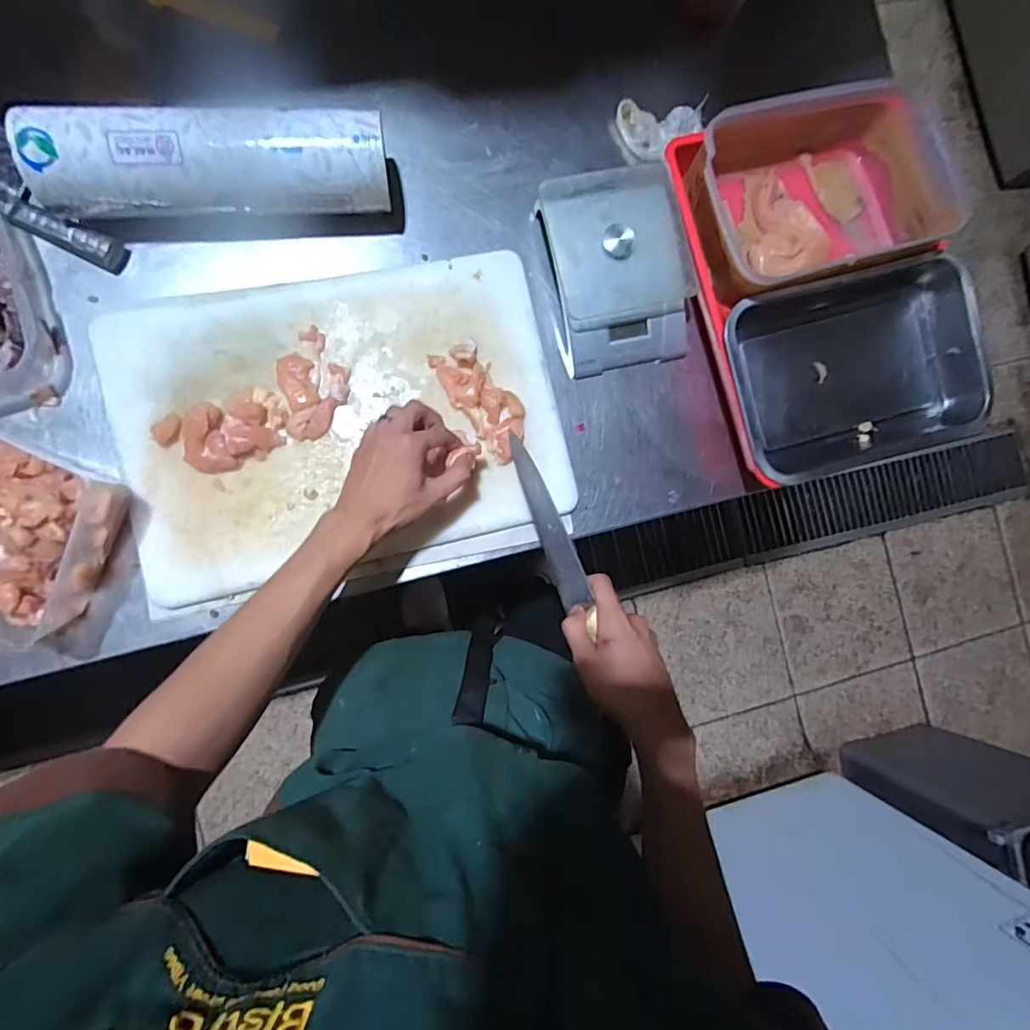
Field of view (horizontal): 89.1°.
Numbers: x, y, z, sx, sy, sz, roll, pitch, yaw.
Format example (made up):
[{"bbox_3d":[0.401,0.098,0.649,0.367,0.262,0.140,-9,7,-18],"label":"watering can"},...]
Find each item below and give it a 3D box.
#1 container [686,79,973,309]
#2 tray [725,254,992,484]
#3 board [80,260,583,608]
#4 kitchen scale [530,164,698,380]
[{"bbox_3d":[0.331,-0.356,0.592,0.282,0.098,0.188,-19,91,-8],"label":"container"},{"bbox_3d":[0.381,-0.162,0.600,0.298,0.057,0.205,-17,93,-8],"label":"tray"},{"bbox_3d":[-0.171,-0.102,0.545,0.437,0.030,0.300,-12,92,-8],"label":"board"},{"bbox_3d":[0.114,-0.267,0.577,0.149,0.046,0.196,-14,92,-8],"label":"kitchen scale"}]

